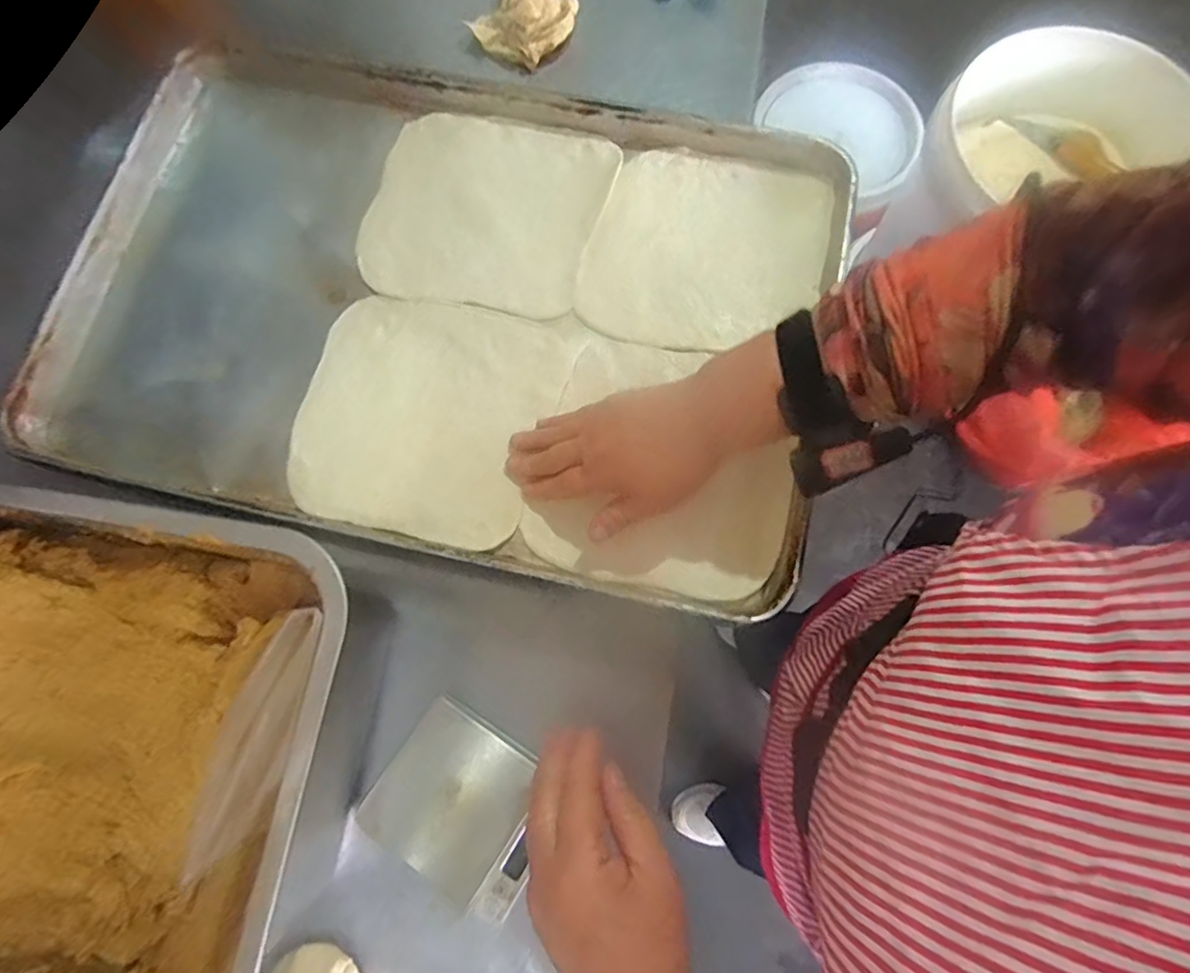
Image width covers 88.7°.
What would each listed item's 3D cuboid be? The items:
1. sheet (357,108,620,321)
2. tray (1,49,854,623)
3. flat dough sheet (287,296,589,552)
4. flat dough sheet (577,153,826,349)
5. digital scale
[{"bbox_3d":[-0.093,-0.235,0.517,0.194,0.009,0.181,11,77,4],"label":"sheet"},{"bbox_3d":[-0.121,-0.152,0.487,0.590,0.030,0.394,12,77,4],"label":"tray"},{"bbox_3d":[-0.131,-0.058,0.470,0.195,0.005,0.186,13,77,5],"label":"flat dough sheet"},{"bbox_3d":[0.092,-0.197,0.503,0.188,0.013,0.183,11,77,4],"label":"flat dough sheet"},{"bbox_3d":[-0.091,0.222,0.425,0.121,0.017,0.102,31,79,8],"label":"digital scale"}]

